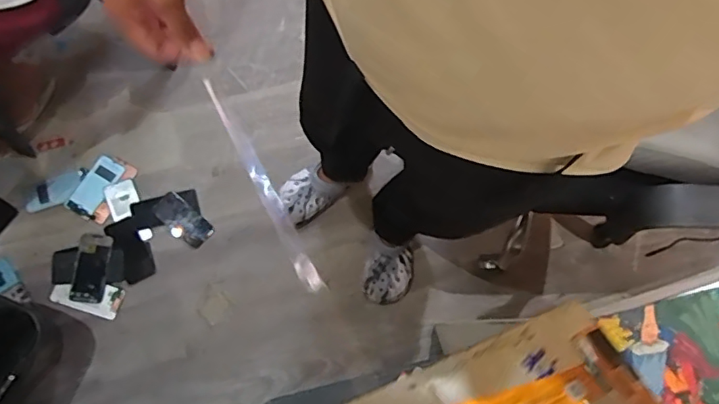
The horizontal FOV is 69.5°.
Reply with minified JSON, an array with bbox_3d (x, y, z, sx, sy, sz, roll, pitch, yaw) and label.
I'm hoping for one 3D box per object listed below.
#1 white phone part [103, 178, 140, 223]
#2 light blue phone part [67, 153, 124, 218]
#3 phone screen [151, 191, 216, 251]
[{"bbox_3d":[-0.588,-0.007,1.286,0.078,0.004,0.089,-25,80,-10],"label":"white phone part"},{"bbox_3d":[-0.660,-0.040,1.295,0.077,0.009,0.154,30,76,2],"label":"light blue phone part"},{"bbox_3d":[-0.438,0.045,1.282,0.152,0.007,0.077,41,77,5],"label":"phone screen"}]

